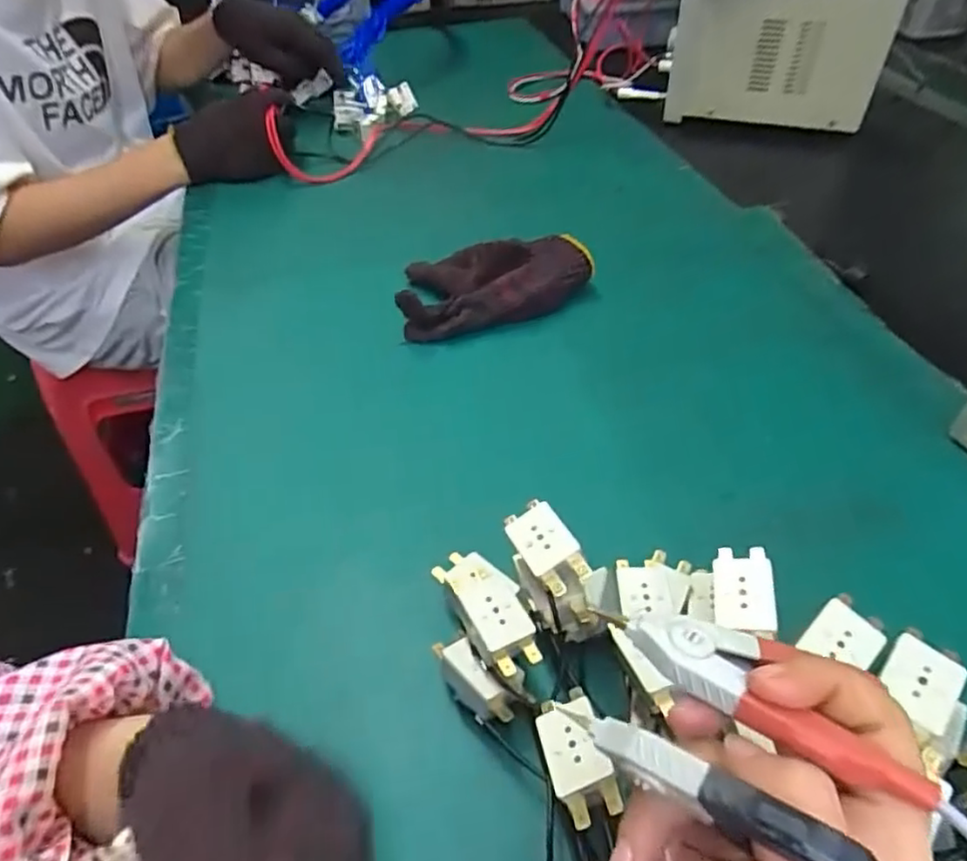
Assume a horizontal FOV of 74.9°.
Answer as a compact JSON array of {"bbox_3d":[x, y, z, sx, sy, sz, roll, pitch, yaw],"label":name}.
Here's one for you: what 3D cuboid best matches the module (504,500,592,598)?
[{"bbox_3d":[0.033,0.061,0.328,0.027,0.016,0.047,-35,51,-2],"label":"module"}]

